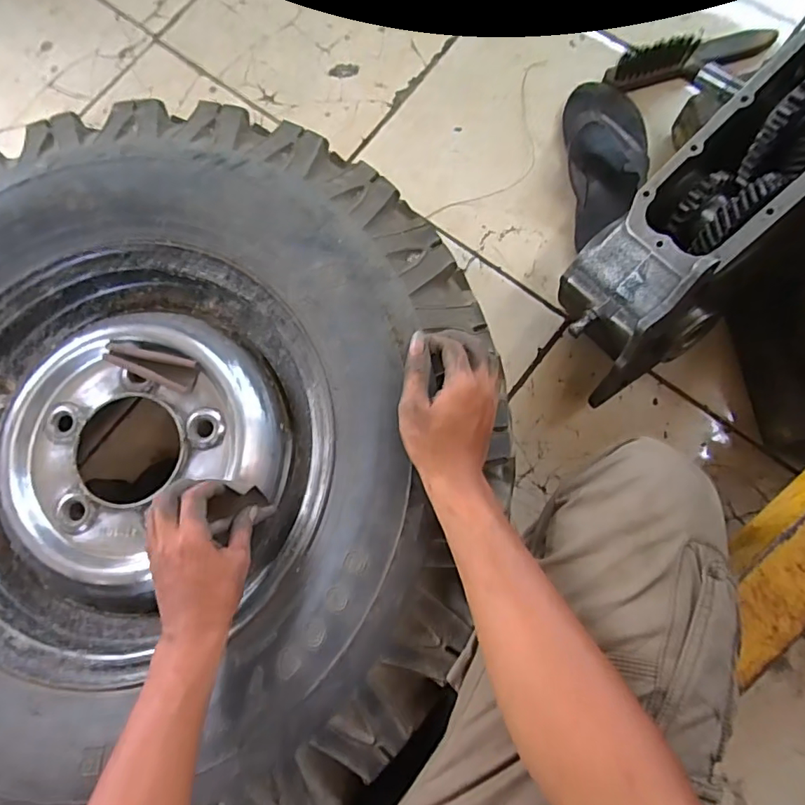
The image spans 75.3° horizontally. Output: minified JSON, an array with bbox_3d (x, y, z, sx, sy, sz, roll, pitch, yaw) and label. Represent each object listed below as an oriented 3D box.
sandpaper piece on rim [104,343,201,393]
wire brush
[{"bbox_3d":[-0.263,-0.040,0.551,0.097,0.017,0.032,17,81,8],"label":"sandpaper piece on rim"},{"bbox_3d":[0.407,-0.485,0.725,0.230,0.057,0.042,-14,78,2],"label":"wire brush"}]

